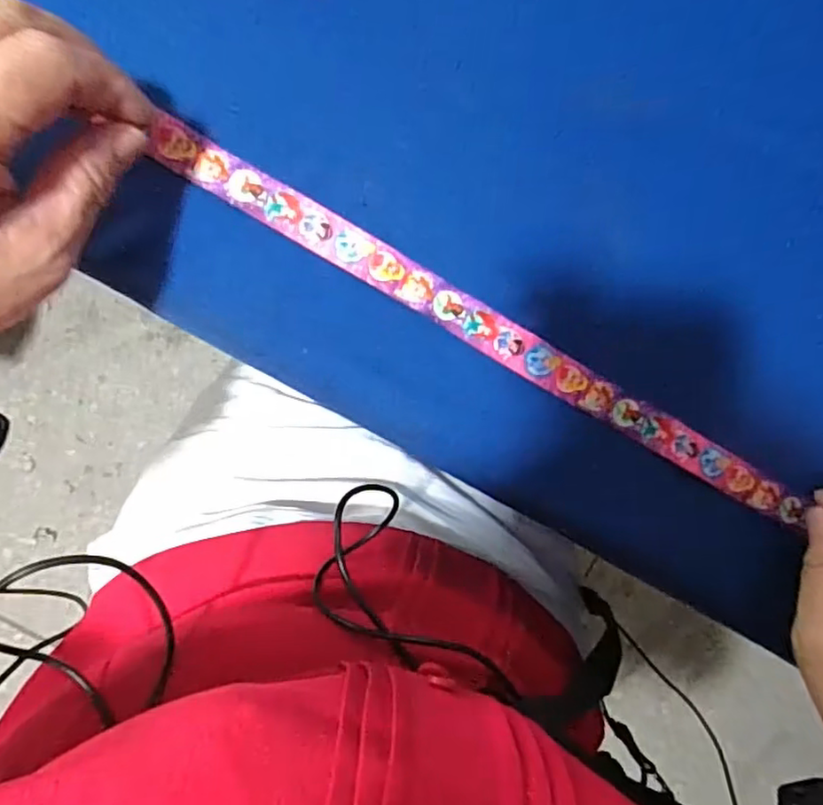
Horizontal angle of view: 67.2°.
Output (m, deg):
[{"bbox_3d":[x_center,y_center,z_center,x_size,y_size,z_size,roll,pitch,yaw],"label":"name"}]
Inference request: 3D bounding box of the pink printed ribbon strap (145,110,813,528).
[{"bbox_3d":[0.047,-0.030,0.305,0.369,0.005,0.018,30,90,-9],"label":"pink printed ribbon strap"}]

